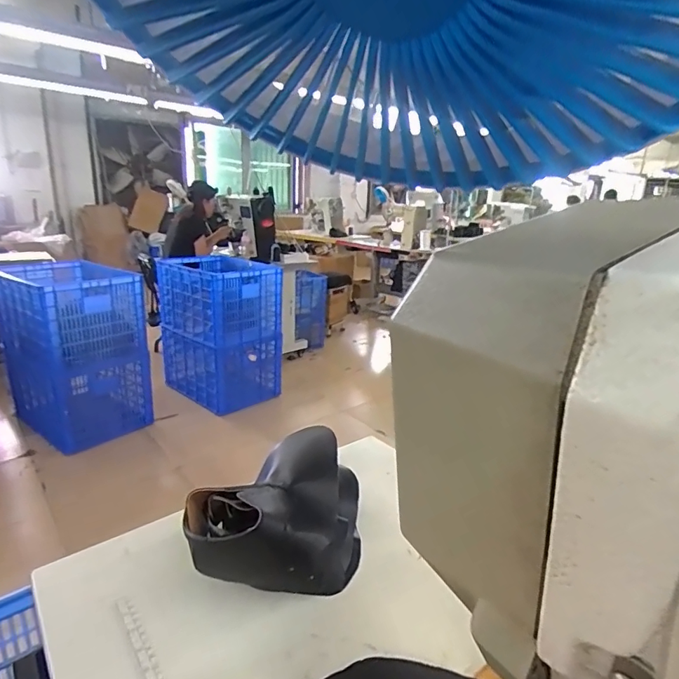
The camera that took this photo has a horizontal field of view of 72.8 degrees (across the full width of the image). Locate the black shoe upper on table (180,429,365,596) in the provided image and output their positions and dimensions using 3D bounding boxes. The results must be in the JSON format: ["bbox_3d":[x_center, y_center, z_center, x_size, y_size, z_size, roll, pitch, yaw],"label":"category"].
[{"bbox_3d":[-0.071,0.210,0.560,0.212,0.128,0.174,-1,18,-11],"label":"black shoe upper on table"}]

